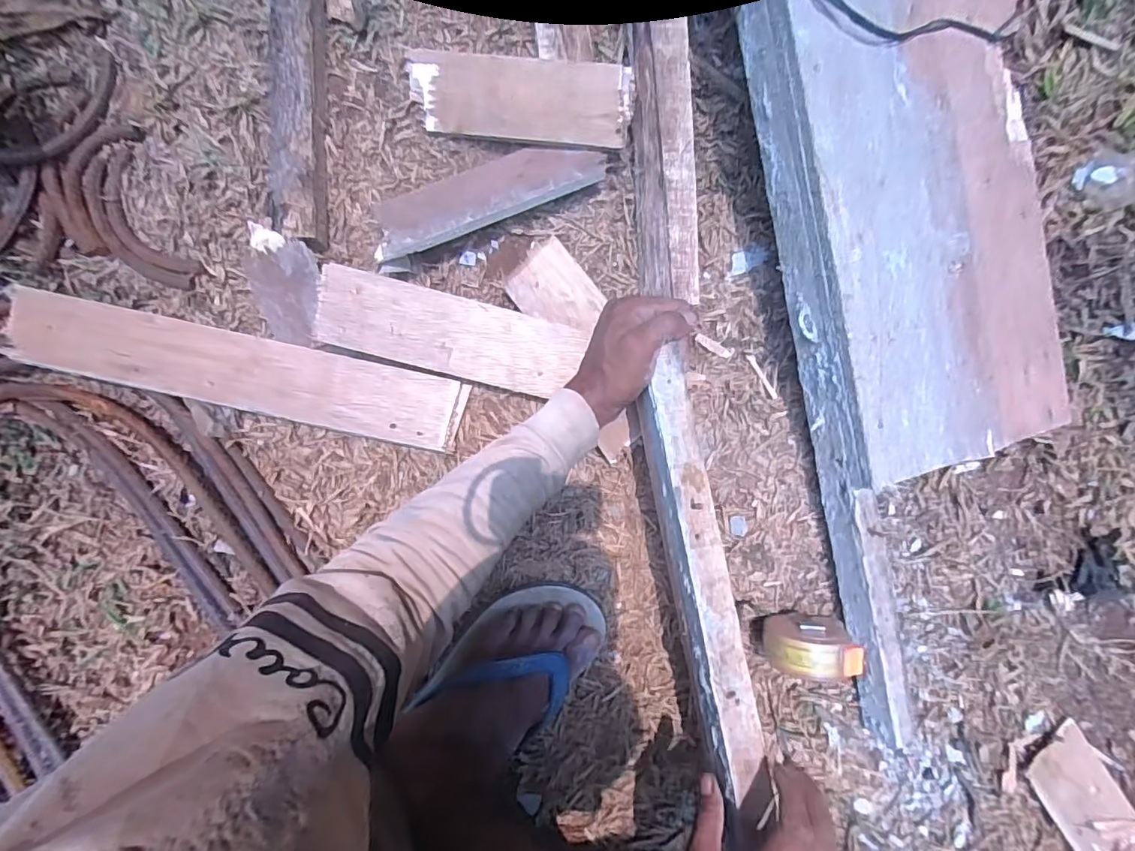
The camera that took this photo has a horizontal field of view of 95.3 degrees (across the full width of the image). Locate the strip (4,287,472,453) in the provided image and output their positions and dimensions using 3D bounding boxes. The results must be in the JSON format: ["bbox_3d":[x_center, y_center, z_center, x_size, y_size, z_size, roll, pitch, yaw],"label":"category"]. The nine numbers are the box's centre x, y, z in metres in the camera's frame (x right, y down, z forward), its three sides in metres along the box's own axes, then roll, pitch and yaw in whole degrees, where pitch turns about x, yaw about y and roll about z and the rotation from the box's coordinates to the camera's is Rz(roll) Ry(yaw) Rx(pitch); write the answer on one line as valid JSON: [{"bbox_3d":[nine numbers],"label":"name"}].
[{"bbox_3d":[-0.318,-0.053,0.508,0.423,0.030,0.072,12,88,0],"label":"strip"}]

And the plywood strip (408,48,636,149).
[{"bbox_3d":[-0.049,-0.327,0.516,0.224,0.010,0.074,9,104,7],"label":"plywood strip"}]

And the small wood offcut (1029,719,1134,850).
[{"bbox_3d":[0.513,0.368,0.515,0.075,0.011,0.116,-34,89,-2],"label":"small wood offcut"}]

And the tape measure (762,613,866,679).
[{"bbox_3d":[0.230,0.206,0.491,0.080,0.071,0.043,6,88,-1],"label":"tape measure"}]

